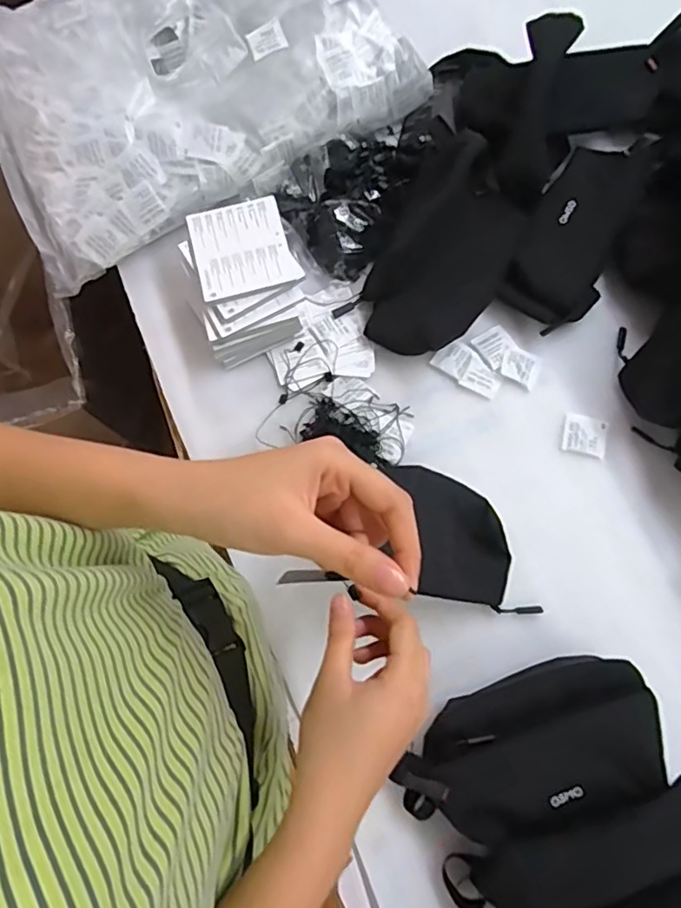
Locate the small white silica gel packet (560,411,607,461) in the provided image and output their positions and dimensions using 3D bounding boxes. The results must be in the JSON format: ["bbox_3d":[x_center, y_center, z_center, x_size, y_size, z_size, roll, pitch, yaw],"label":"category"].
[{"bbox_3d":[0.242,-0.018,0.578,0.042,0.004,0.042,14,76,6],"label":"small white silica gel packet"}]

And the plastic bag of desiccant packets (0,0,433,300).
[{"bbox_3d":[-0.181,-0.435,0.650,0.451,0.070,0.343,-29,76,-6],"label":"plastic bag of desiccant packets"}]

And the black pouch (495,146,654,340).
[{"bbox_3d":[0.243,-0.228,0.612,0.094,0.044,0.220,25,77,8],"label":"black pouch"}]

